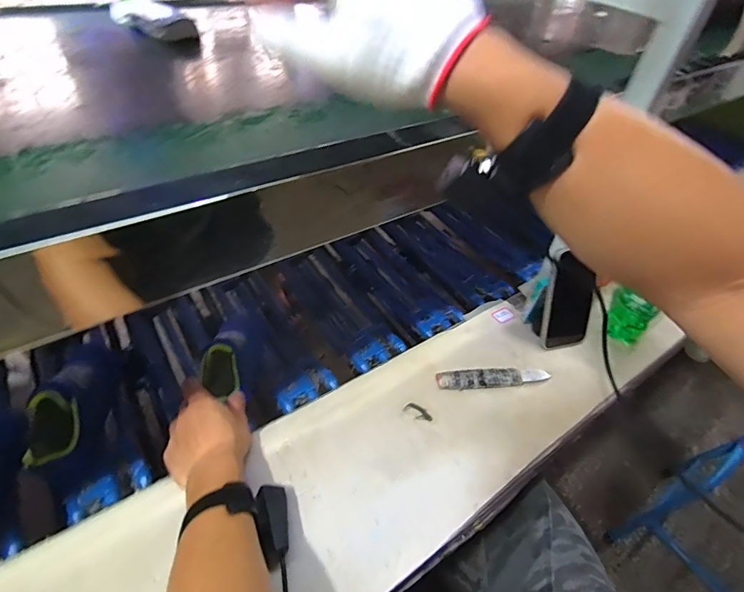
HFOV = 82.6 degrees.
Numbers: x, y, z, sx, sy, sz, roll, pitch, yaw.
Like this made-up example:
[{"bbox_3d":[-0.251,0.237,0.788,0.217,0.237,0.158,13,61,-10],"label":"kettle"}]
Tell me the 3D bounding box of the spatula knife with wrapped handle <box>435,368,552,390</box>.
[{"bbox_3d":[0.176,0.118,0.609,0.166,0.014,0.028,-2,45,-7],"label":"spatula knife with wrapped handle"}]

